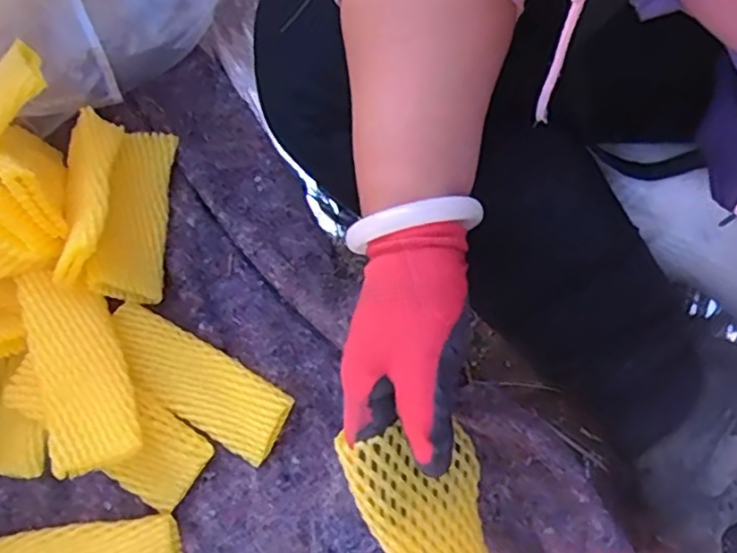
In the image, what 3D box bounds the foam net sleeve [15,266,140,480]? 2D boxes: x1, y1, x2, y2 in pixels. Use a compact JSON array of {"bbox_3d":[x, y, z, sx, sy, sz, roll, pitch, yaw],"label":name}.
[{"bbox_3d":[-0.207,0.061,0.470,0.059,0.023,0.150,-19,74,-11],"label":"foam net sleeve"}]

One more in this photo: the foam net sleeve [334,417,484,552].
[{"bbox_3d":[0.045,0.148,0.410,0.081,0.015,0.145,-29,101,-30],"label":"foam net sleeve"}]

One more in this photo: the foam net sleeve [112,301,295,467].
[{"bbox_3d":[-0.131,0.080,0.508,0.148,0.035,0.055,30,75,10],"label":"foam net sleeve"}]

